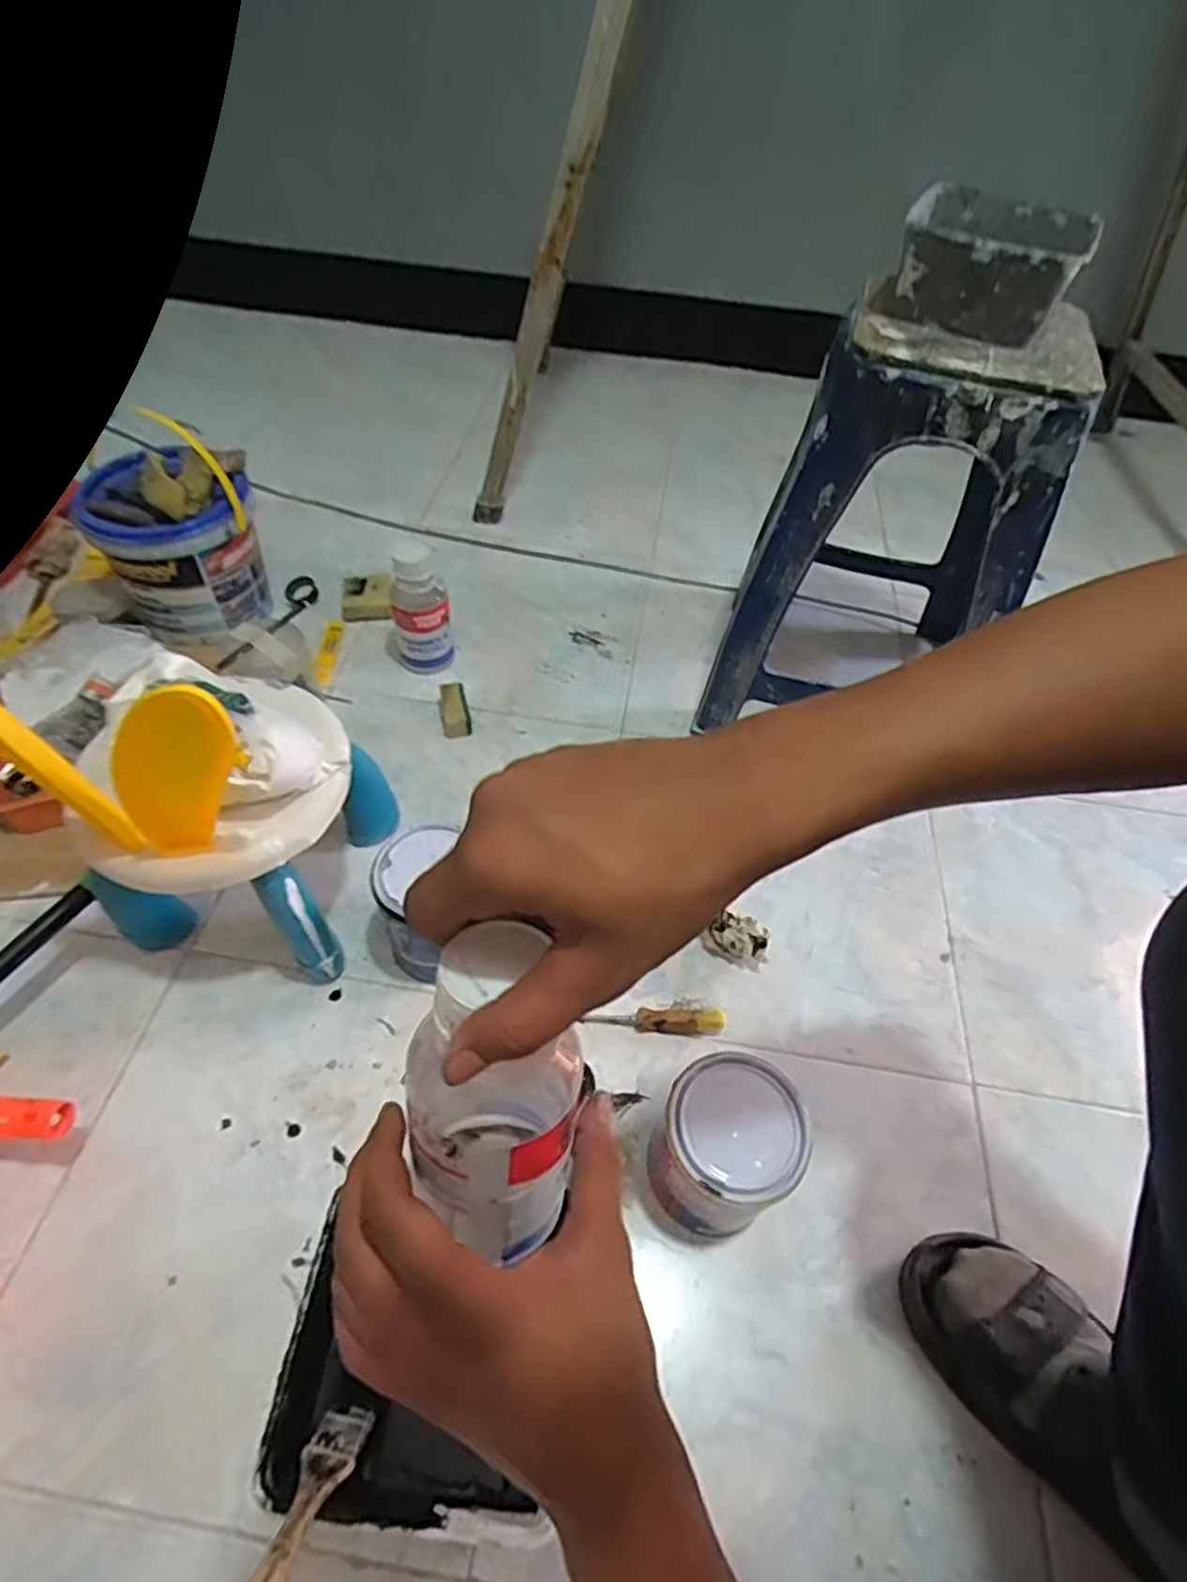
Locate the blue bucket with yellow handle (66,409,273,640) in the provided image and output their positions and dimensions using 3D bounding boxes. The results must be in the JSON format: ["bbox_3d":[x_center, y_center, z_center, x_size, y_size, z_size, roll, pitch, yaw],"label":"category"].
[{"bbox_3d":[-0.535,-0.331,0.979,0.190,0.223,0.171,-11,53,-13],"label":"blue bucket with yellow handle"}]

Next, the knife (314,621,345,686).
[{"bbox_3d":[-0.365,-0.191,1.037,0.026,0.012,0.127,1,52,-5],"label":"knife"}]

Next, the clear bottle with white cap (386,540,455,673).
[{"bbox_3d":[-0.232,-0.237,0.985,0.086,0.169,0.068,-11,54,-14],"label":"clear bottle with white cap"}]

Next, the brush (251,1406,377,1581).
[{"bbox_3d":[-0.179,0.440,0.455,0.031,0.007,0.135,18,13,8],"label":"brush"}]

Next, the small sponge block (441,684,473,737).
[{"bbox_3d":[-0.180,-0.107,0.970,0.035,0.035,0.074,-7,53,-11],"label":"small sponge block"}]

